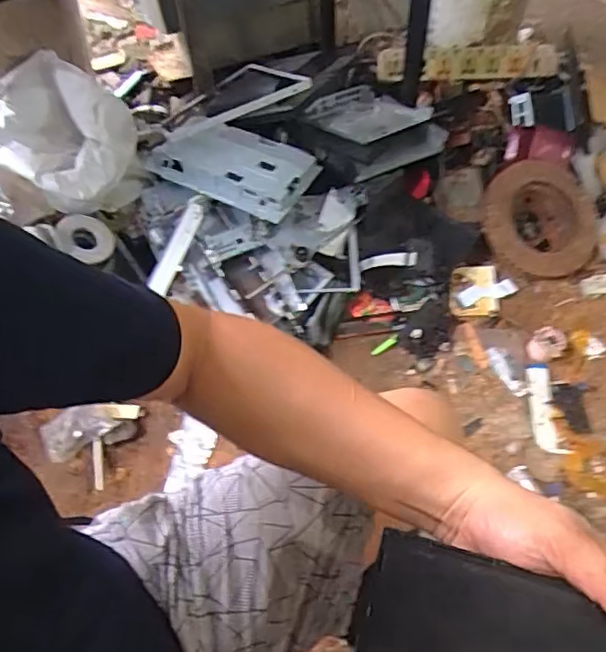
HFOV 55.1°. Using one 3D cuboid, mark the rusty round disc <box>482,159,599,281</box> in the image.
[{"bbox_3d":[0.508,-0.227,1.233,0.255,0.032,0.256,2,78,-9],"label":"rusty round disc"}]

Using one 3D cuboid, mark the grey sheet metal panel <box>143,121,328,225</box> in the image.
[{"bbox_3d":[-0.149,-0.320,1.143,0.336,0.051,0.159,23,76,19],"label":"grey sheet metal panel"}]

